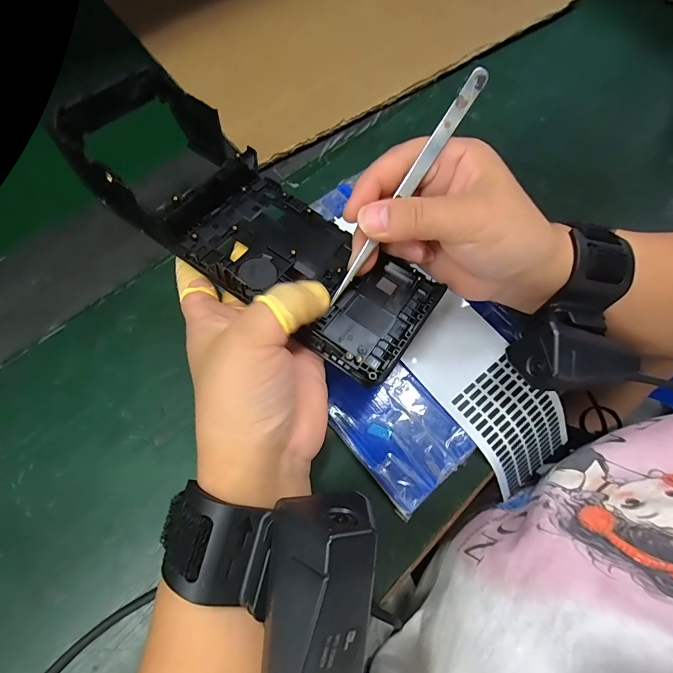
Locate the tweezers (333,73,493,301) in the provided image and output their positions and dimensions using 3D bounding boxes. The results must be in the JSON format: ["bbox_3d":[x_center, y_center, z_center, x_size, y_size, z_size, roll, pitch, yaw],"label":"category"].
[{"bbox_3d":[0.036,-0.074,0.191,0.009,0.004,0.134,35,98,12],"label":"tweezers"}]

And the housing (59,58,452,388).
[{"bbox_3d":[-0.044,-0.065,0.213,0.215,0.042,0.089,38,73,5],"label":"housing"}]

